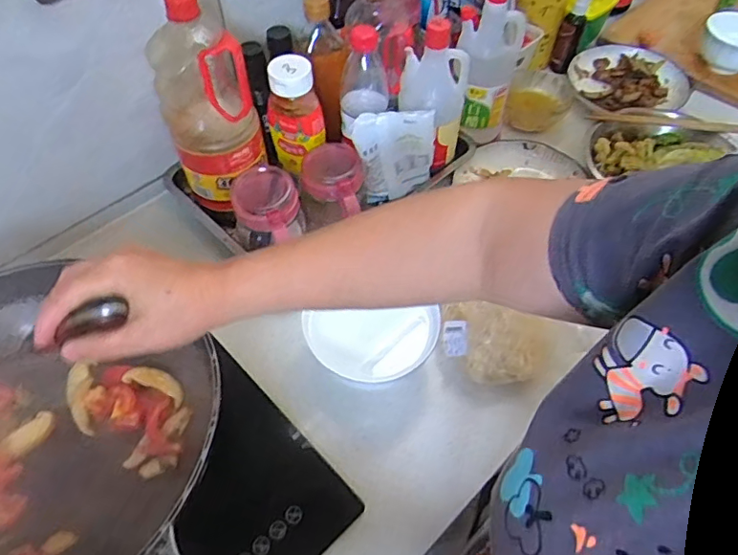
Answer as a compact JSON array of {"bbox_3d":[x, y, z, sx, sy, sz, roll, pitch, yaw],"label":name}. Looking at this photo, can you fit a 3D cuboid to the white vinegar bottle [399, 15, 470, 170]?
[{"bbox_3d":[0.094,-0.245,0.714,0.090,0.188,0.070,-14,55,-11],"label":"white vinegar bottle"}]

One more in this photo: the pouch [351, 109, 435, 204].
[{"bbox_3d":[0.034,-0.158,0.696,0.109,0.133,0.018,-9,55,-7],"label":"pouch"}]

